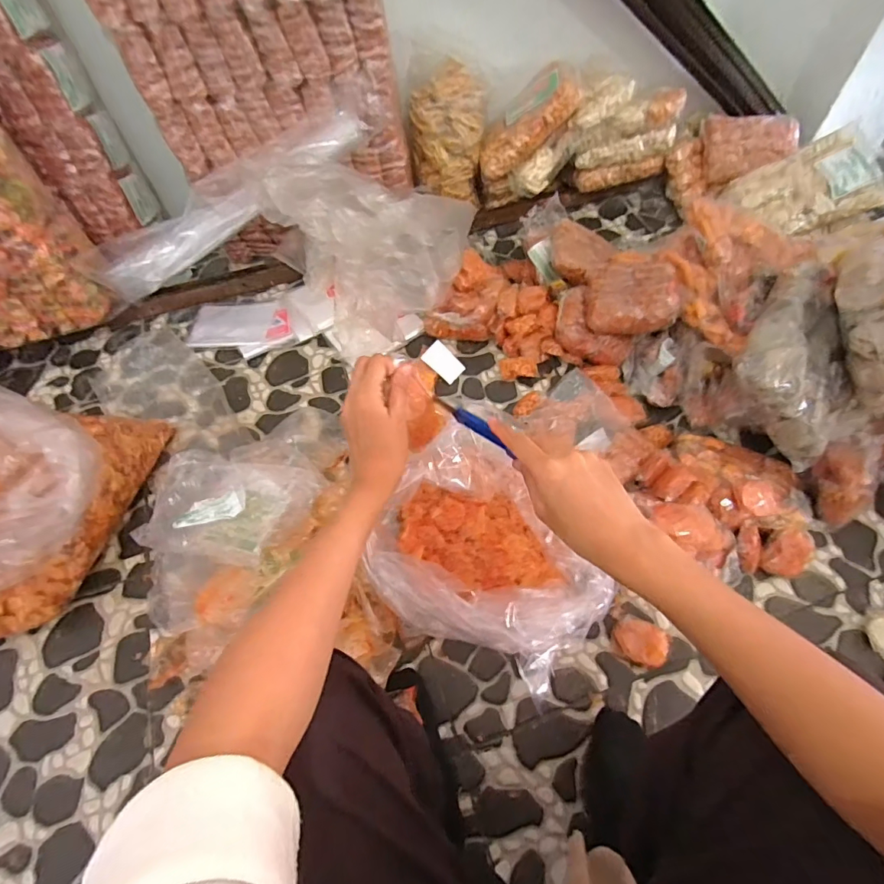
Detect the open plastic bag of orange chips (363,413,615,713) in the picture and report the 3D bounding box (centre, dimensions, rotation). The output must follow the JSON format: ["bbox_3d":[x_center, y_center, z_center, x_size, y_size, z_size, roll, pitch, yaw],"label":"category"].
[{"bbox_3d":[0.042,0.192,0.673,0.201,0.179,0.326,-31,63,-14],"label":"open plastic bag of orange chips"}]

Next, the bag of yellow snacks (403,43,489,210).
[{"bbox_3d":[0.014,-0.681,1.056,0.169,0.268,0.086,-7,60,-1],"label":"bag of yellow snacks"}]

